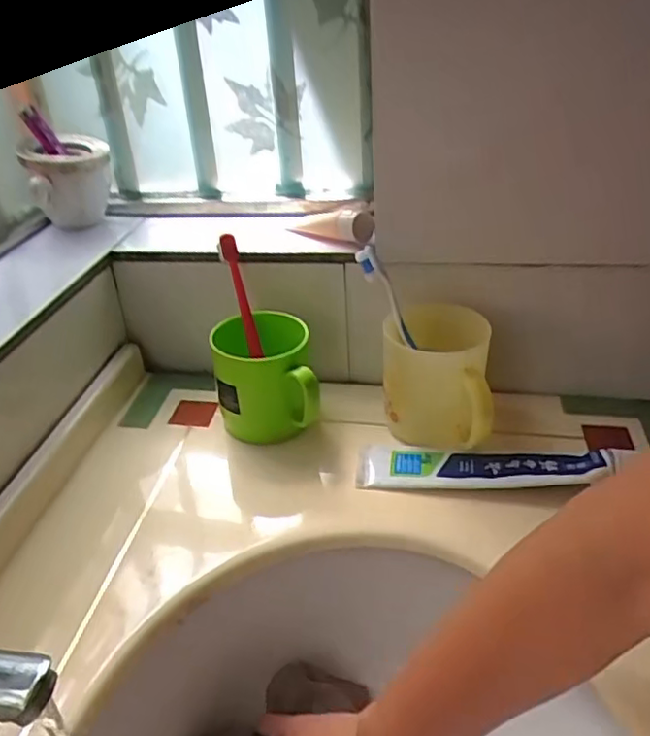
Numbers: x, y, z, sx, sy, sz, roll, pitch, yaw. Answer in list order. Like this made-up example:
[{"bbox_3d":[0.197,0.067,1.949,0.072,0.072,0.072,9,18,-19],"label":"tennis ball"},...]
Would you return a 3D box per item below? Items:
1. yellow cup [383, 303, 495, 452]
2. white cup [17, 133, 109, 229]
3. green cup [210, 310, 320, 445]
[{"bbox_3d":[0.093,0.011,0.547,0.085,0.099,0.111,-1,33,6],"label":"yellow cup"},{"bbox_3d":[-0.256,-0.185,0.645,0.081,0.077,0.078,-12,34,-15],"label":"white cup"},{"bbox_3d":[-0.054,0.011,0.564,0.083,0.093,0.101,-8,33,-6],"label":"green cup"}]

